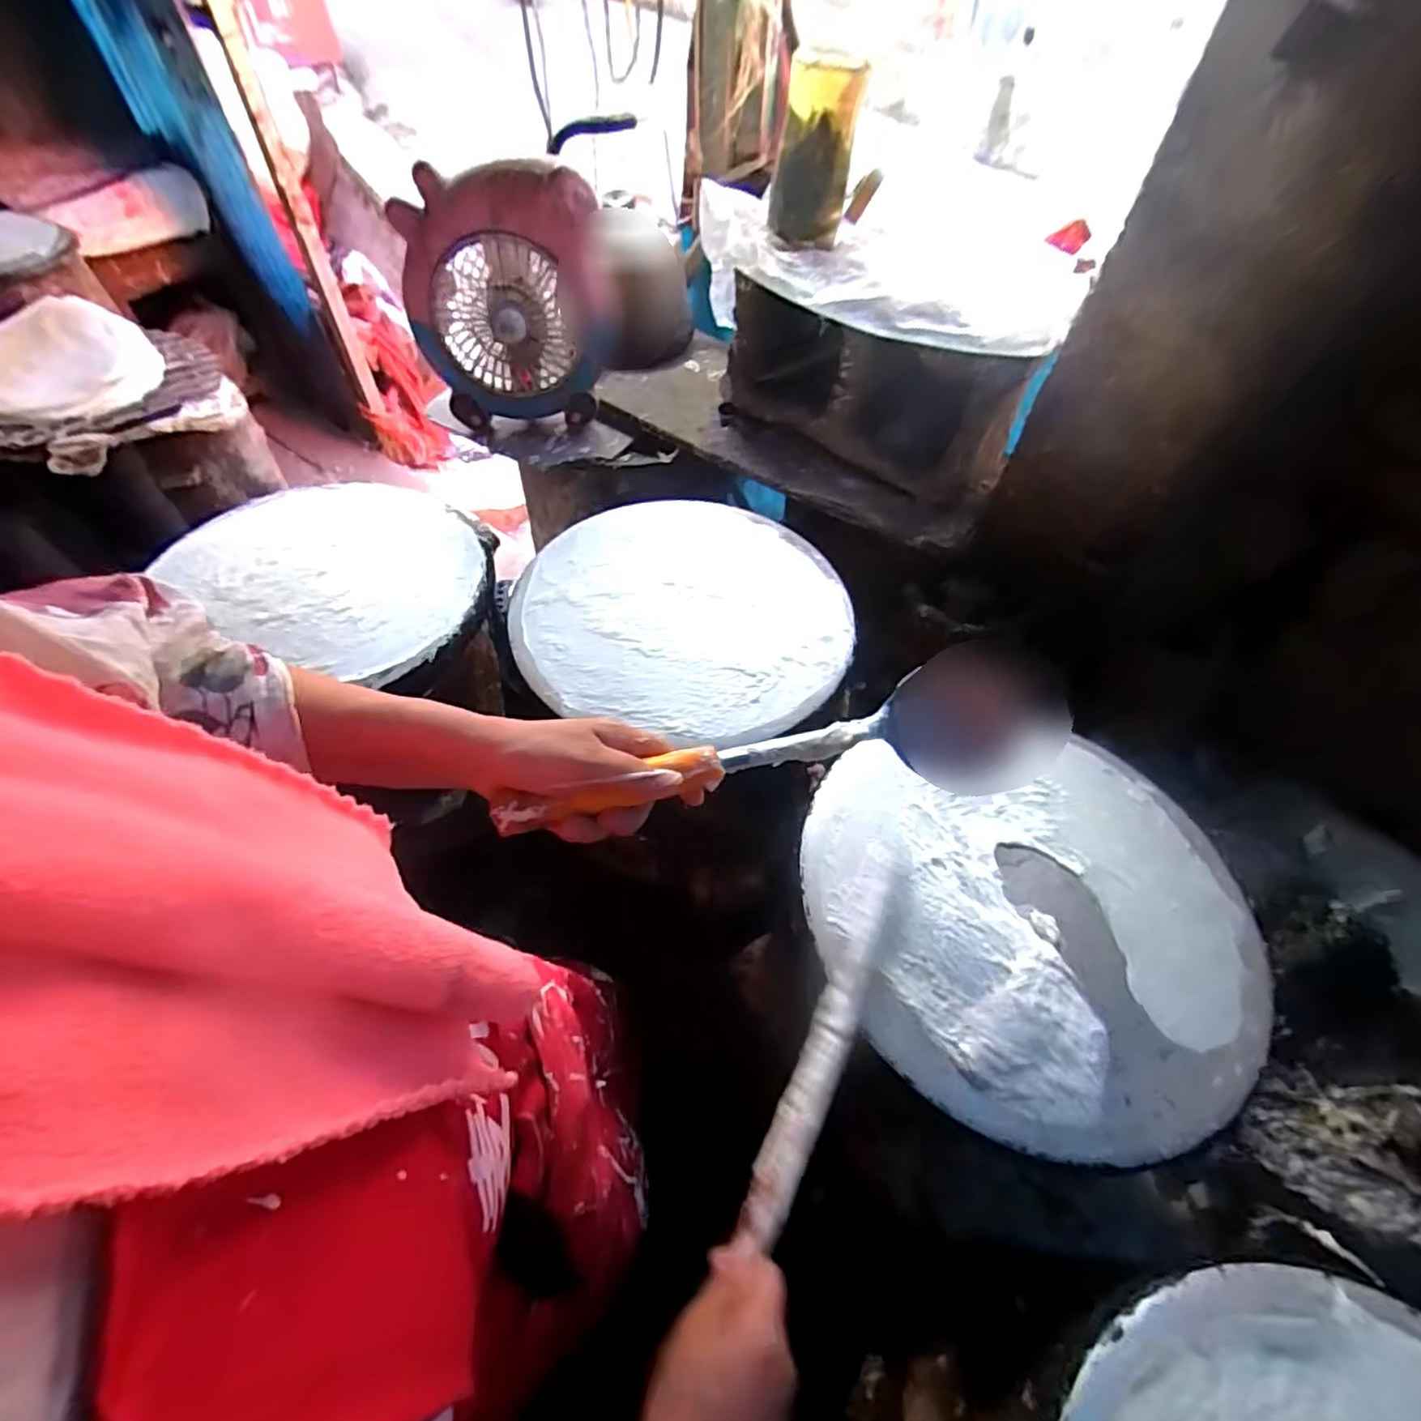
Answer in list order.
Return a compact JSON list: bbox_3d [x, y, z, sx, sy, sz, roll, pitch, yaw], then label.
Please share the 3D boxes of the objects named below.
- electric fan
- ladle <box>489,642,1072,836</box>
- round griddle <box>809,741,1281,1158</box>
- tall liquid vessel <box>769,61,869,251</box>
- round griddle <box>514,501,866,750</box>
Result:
[{"bbox_3d":[-0.261,-0.519,0.833,0.243,0.286,0.102,-19,58,-15],"label":"electric fan"},{"bbox_3d":[0.064,0.031,0.454,0.410,0.085,0.085,-8,56,-14],"label":"ladle"},{"bbox_3d":[0.267,0.170,0.522,0.359,0.025,0.316,1,55,-3],"label":"round griddle"},{"bbox_3d":[0.123,-0.653,0.757,0.088,0.160,0.096,9,55,3],"label":"tall liquid vessel"},{"bbox_3d":[-0.027,-0.125,0.720,0.365,0.016,0.354,1,55,-2],"label":"round griddle"}]

